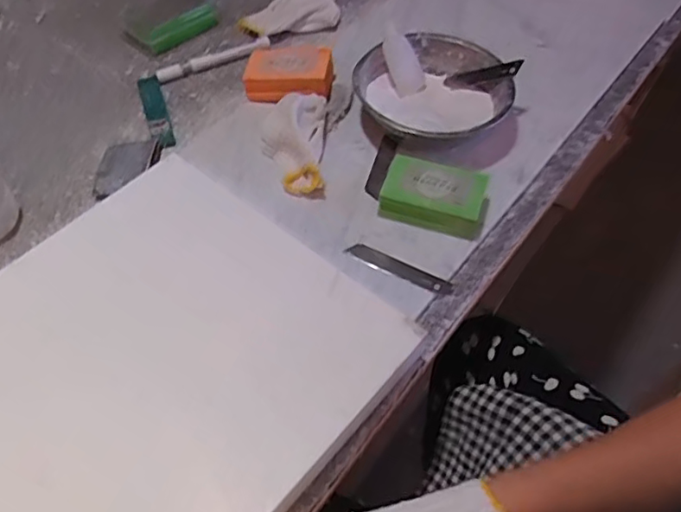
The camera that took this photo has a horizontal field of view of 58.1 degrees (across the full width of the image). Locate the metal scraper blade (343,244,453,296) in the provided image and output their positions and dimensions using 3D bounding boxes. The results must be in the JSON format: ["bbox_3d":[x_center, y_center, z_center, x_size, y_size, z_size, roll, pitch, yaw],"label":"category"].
[{"bbox_3d":[0.054,0.012,0.563,0.100,0.006,0.017,23,69,12],"label":"metal scraper blade"}]

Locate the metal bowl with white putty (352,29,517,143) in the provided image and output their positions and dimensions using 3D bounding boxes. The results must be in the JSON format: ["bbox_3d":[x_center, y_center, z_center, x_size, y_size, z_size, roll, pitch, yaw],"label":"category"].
[{"bbox_3d":[0.097,-0.164,0.661,0.158,0.070,0.144,1,53,-1],"label":"metal bowl with white putty"}]

